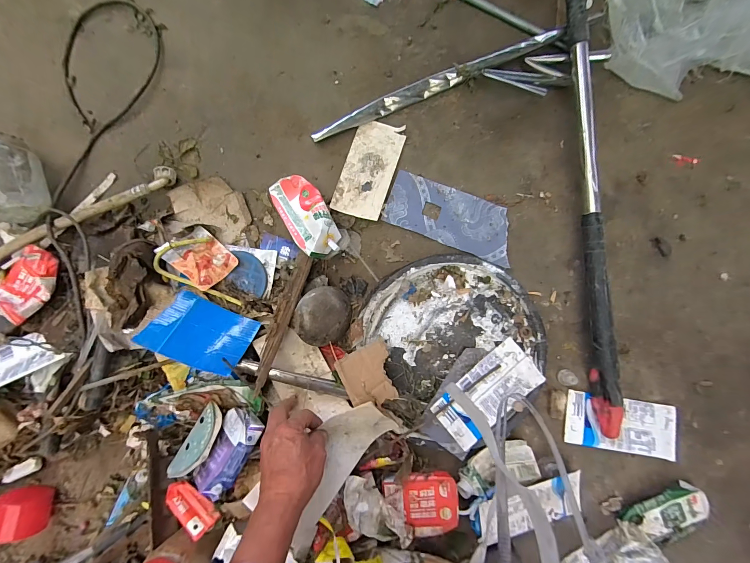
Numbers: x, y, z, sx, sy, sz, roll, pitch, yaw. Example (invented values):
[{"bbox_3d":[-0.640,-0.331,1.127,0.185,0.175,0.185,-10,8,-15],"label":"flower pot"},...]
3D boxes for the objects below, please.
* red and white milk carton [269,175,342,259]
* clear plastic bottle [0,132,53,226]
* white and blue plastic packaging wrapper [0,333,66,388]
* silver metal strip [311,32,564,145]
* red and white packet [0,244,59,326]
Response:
[{"bbox_3d":[-0.103,-0.097,0.501,0.069,0.046,0.147,-32,70,-3],"label":"red and white milk carton"},{"bbox_3d":[-0.552,-0.156,0.506,0.069,0.068,0.125,-9,86,-2],"label":"clear plastic bottle"},{"bbox_3d":[-0.522,0.117,0.464,0.138,0.012,0.074,-28,53,-19],"label":"white and blue plastic packaging wrapper"},{"bbox_3d":[0.101,-0.330,0.550,0.436,0.029,0.028,-24,87,-3],"label":"silver metal strip"},{"bbox_3d":[-0.524,0.004,0.489,0.089,0.045,0.106,28,86,1],"label":"red and white packet"}]

